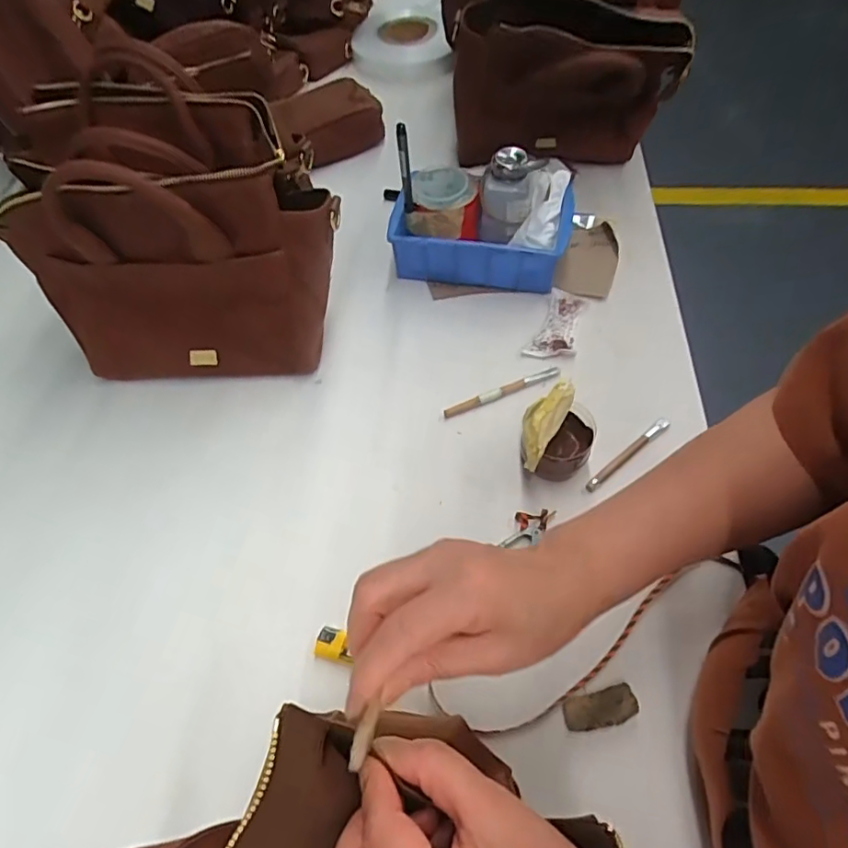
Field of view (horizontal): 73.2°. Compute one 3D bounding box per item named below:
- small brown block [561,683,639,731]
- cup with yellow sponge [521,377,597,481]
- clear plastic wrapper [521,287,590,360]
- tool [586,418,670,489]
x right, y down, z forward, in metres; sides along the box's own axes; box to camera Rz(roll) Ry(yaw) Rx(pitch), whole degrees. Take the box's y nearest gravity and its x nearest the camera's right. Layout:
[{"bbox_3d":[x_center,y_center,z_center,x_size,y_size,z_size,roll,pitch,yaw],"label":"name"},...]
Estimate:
[{"bbox_3d":[0.127,0.206,0.413,0.052,0.010,0.023,-12,56,-5],"label":"small brown block"},{"bbox_3d":[0.119,0.012,0.509,0.062,0.078,0.071,14,58,11],"label":"cup with yellow sponge"},{"bbox_3d":[0.148,-0.109,0.625,0.048,0.007,0.103,20,59,15],"label":"clear plastic wrapper"},{"bbox_3d":[0.187,0.027,0.524,0.107,0.005,0.011,-34,61,-19],"label":"tool"}]

